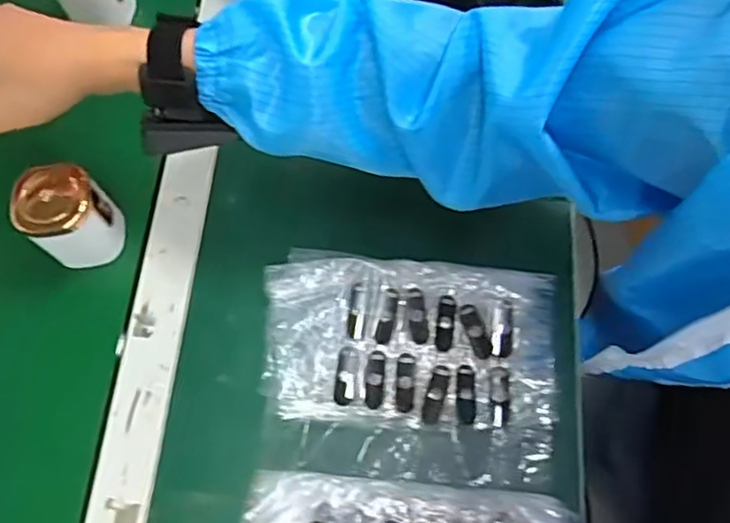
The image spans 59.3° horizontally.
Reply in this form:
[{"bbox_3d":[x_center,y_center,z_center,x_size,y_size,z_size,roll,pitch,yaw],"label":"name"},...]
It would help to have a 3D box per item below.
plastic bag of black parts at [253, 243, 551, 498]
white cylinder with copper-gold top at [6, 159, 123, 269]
[{"bbox_3d":[0.030,0.075,0.463,0.209,0.023,0.153,5,70,4],"label":"plastic bag of black parts"},{"bbox_3d":[-0.225,-0.035,0.490,0.060,0.066,0.066,-1,69,2],"label":"white cylinder with copper-gold top"}]

